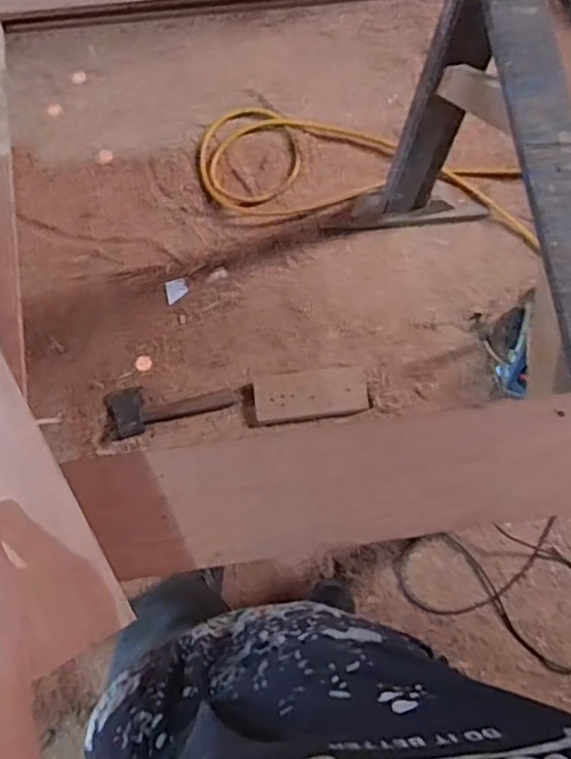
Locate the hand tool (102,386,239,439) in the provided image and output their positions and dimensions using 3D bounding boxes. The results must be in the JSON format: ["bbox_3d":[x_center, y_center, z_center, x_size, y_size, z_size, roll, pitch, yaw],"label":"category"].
[{"bbox_3d":[-0.255,0.044,1.496,0.274,0.047,0.100,-18,78,-6],"label":"hand tool"}]

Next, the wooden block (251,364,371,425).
[{"bbox_3d":[0.058,0.038,1.513,0.253,0.035,0.104,-8,77,9],"label":"wooden block"}]

